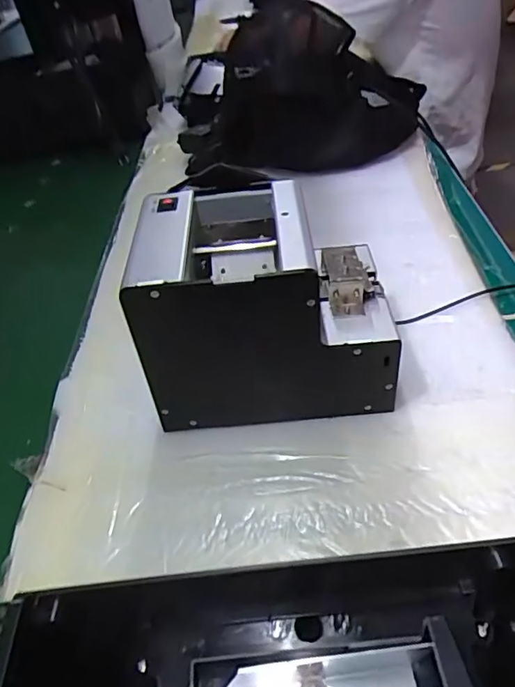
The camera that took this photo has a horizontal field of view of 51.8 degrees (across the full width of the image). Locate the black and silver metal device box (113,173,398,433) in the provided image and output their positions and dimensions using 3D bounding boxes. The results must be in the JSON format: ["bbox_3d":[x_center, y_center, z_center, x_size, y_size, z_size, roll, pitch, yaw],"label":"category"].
[{"bbox_3d":[0.007,-0.030,0.413,0.177,0.140,0.125,-6,42,2],"label":"black and silver metal device box"}]

